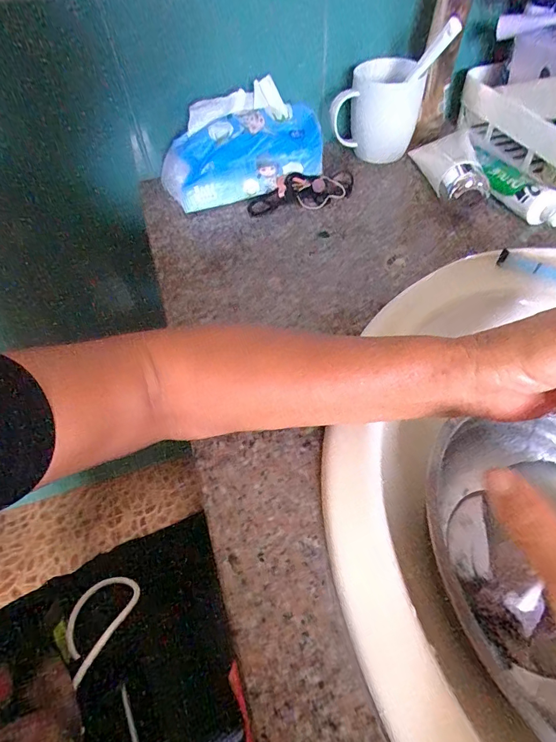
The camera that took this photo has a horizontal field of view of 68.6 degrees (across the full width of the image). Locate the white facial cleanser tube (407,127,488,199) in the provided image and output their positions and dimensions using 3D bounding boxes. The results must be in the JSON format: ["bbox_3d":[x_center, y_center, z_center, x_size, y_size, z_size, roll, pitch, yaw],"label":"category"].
[{"bbox_3d":[0.206,-0.246,0.489,0.054,0.046,0.138,-5,54,2],"label":"white facial cleanser tube"}]

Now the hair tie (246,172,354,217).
[{"bbox_3d":[0.028,-0.224,0.511,0.130,0.022,0.049,-9,54,-1],"label":"hair tie"}]

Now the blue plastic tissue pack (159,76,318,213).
[{"bbox_3d":[-0.043,-0.270,0.501,0.196,0.104,0.066,-20,55,-10],"label":"blue plastic tissue pack"}]

